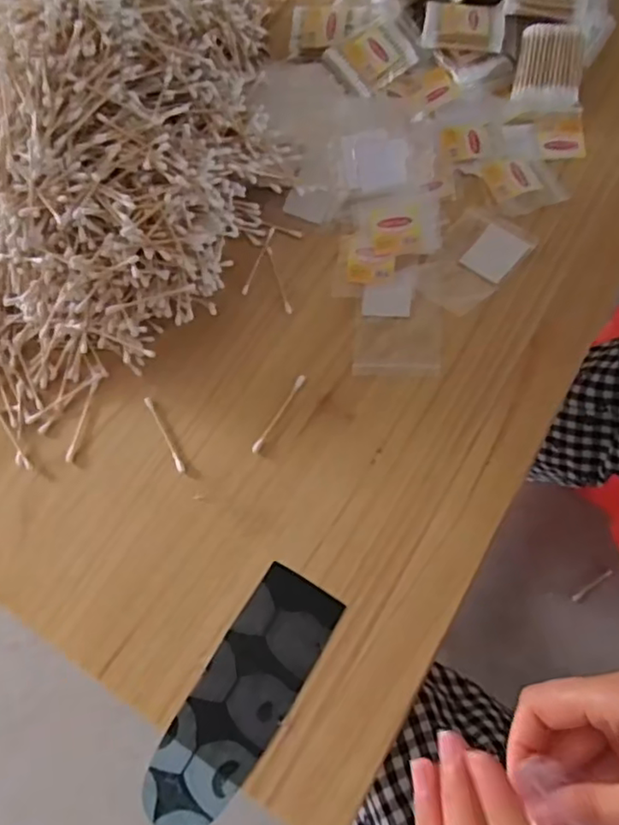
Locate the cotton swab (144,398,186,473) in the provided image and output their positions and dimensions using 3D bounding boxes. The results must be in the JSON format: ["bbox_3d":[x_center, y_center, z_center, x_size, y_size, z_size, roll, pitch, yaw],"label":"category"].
[{"bbox_3d":[-0.114,0.017,0.484,0.006,0.004,0.070,-29,67,-4],"label":"cotton swab"}]

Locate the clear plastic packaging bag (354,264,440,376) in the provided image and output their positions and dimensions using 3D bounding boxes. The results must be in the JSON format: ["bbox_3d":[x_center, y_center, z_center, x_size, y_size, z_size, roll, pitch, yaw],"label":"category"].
[{"bbox_3d":[0.071,-0.073,0.493,0.065,0.006,0.088,2,76,10],"label":"clear plastic packaging bag"}]

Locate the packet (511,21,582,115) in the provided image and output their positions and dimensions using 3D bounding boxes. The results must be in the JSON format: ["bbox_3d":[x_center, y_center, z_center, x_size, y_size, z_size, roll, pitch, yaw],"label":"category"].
[{"bbox_3d":[0.213,-0.306,0.549,0.054,0.012,0.078,7,89,21],"label":"packet"}]

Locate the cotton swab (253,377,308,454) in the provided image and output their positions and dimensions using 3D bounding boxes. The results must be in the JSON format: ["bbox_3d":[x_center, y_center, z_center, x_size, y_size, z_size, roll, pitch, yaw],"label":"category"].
[{"bbox_3d":[-0.023,0.000,0.476,0.007,0.006,0.070,28,75,18],"label":"cotton swab"}]

